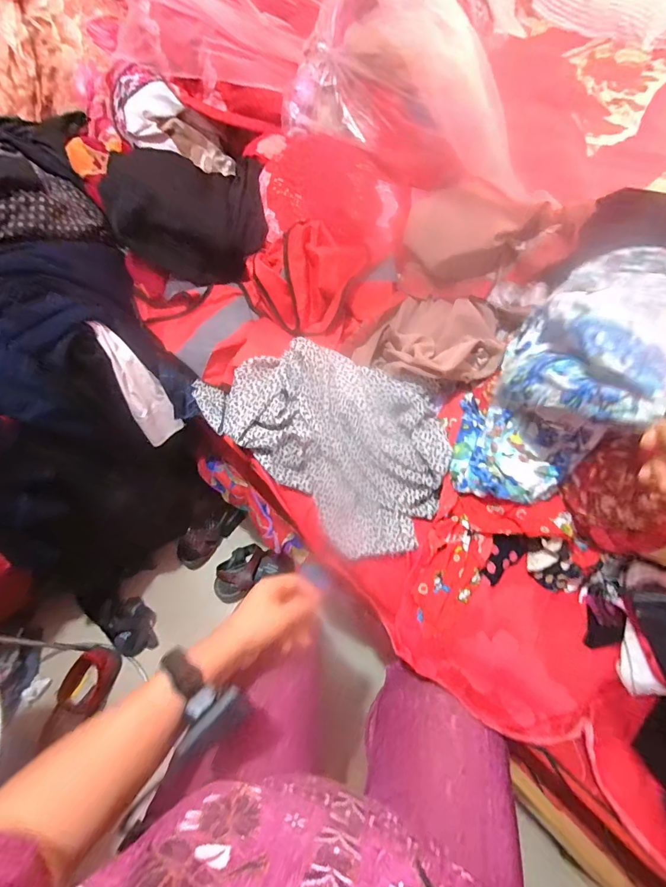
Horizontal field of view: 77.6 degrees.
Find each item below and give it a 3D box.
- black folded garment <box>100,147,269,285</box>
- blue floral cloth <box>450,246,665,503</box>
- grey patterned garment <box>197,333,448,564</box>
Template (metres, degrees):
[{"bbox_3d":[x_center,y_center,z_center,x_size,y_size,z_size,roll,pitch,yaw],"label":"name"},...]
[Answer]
[{"bbox_3d":[-0.236,-0.365,0.676,0.237,0.190,0.099,-10,27,-24],"label":"black folded garment"},{"bbox_3d":[0.272,-0.083,0.481,0.144,0.244,0.258,37,66,20],"label":"blue floral cloth"},{"bbox_3d":[-0.014,-0.032,0.596,0.393,0.071,0.233,39,93,10],"label":"grey patterned garment"}]

